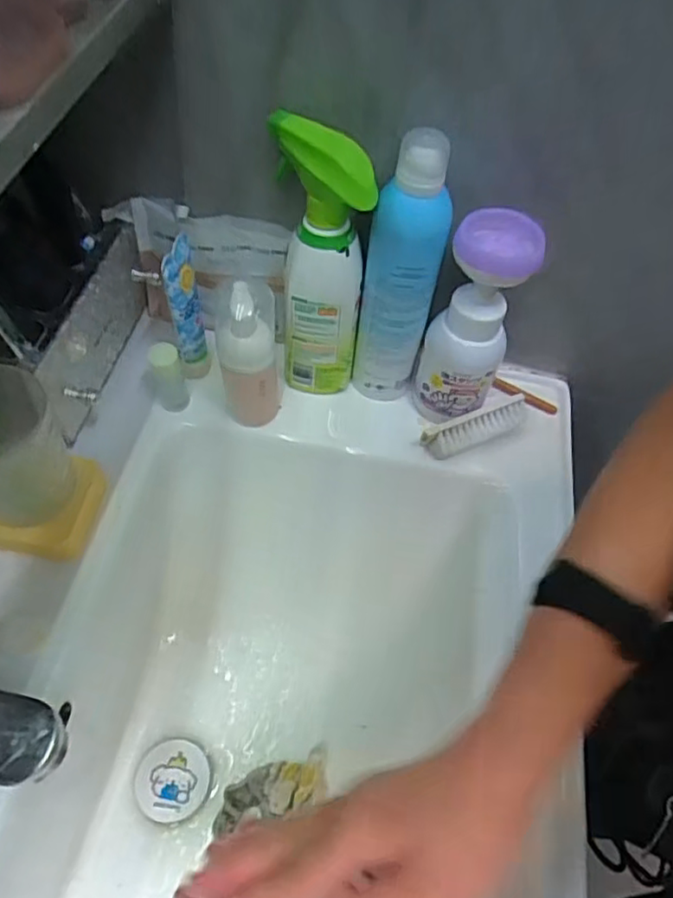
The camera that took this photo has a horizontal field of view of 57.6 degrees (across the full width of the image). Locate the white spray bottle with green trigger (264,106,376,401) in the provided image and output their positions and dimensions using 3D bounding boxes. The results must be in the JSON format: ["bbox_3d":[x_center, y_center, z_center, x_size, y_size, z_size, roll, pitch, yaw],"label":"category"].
[{"bbox_3d":[-0.012,-0.149,0.508,0.068,0.225,0.067,1,56,-1],"label":"white spray bottle with green trigger"}]

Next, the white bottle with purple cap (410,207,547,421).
[{"bbox_3d":[0.112,-0.104,0.509,0.069,0.167,0.075,18,57,10],"label":"white bottle with purple cap"}]

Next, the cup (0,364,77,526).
[{"bbox_3d":[-0.239,0.003,0.441,0.075,0.099,0.084,-14,58,-11],"label":"cup"}]

